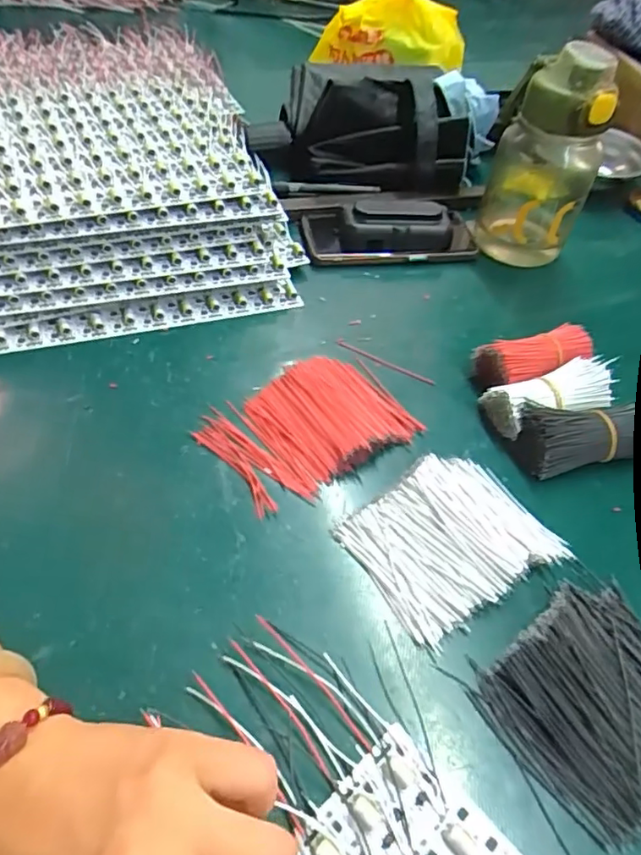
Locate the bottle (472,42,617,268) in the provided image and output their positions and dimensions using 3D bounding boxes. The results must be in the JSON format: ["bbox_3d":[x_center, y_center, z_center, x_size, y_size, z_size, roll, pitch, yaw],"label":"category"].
[{"bbox_3d":[0.196,-0.233,0.503,0.088,0.176,0.075,20,51,10],"label":"bottle"}]

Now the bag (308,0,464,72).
[{"bbox_3d":[0.086,-0.488,0.713,0.189,0.082,0.096,3,50,-4],"label":"bag"}]

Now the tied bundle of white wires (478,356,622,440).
[{"bbox_3d":[0.163,-0.022,0.410,0.088,0.038,0.039,-14,53,-17],"label":"tied bundle of white wires"}]

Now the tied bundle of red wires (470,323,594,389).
[{"bbox_3d":[0.163,-0.051,0.439,0.094,0.034,0.042,-11,52,-15],"label":"tied bundle of red wires"}]

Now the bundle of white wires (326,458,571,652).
[{"bbox_3d":[0.078,0.062,0.339,0.112,0.017,0.088,-26,57,-25],"label":"bundle of white wires"}]

